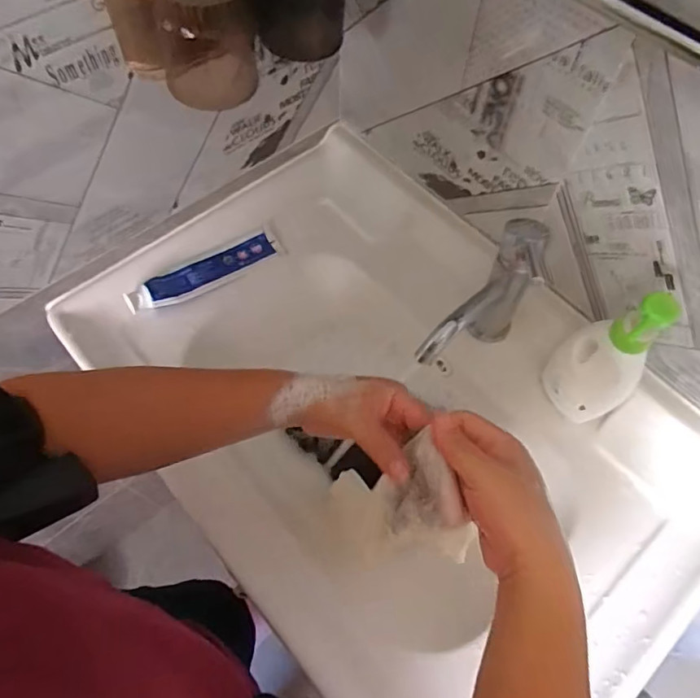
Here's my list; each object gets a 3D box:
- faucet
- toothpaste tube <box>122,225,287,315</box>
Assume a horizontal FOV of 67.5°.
[{"bbox_3d":[0.139,-0.034,0.573,0.041,0.179,0.151,42,69,18],"label":"faucet"},{"bbox_3d":[-0.186,-0.104,0.681,0.210,0.031,0.049,-31,68,-16],"label":"toothpaste tube"}]

